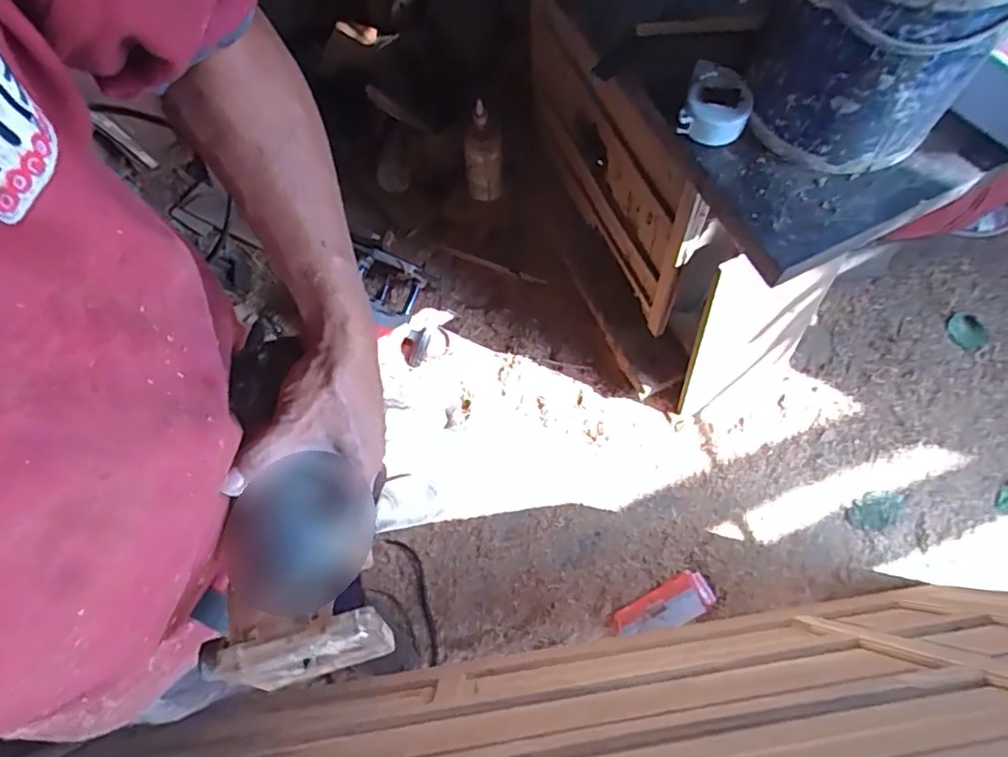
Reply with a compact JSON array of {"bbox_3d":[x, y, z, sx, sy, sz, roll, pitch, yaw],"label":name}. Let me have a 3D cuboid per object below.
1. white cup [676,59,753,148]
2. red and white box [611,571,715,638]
[{"bbox_3d":[0.195,-0.251,0.552,0.058,0.038,0.060,20,70,8],"label":"white cup"},{"bbox_3d":[0.313,0.457,1.186,0.204,0.028,0.079,-28,71,-10],"label":"red and white box"}]

